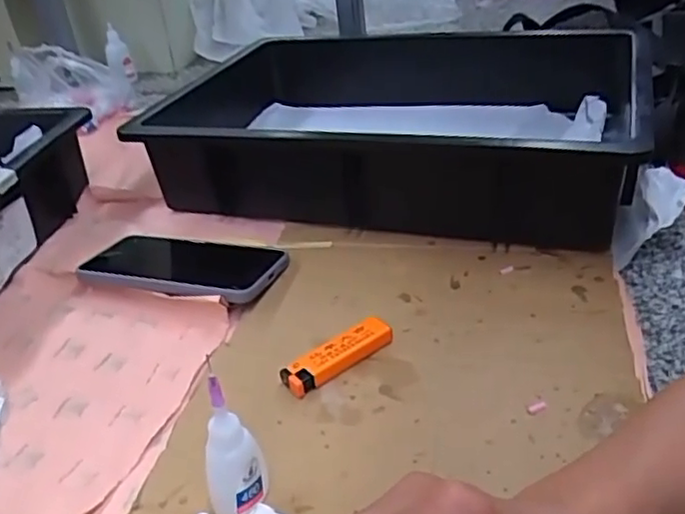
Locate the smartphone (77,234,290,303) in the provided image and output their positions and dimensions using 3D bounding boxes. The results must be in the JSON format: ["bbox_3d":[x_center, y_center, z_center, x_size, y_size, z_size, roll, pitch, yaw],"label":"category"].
[{"bbox_3d":[-0.130,0.005,0.543,0.162,0.017,0.082,6,24,20],"label":"smartphone"}]

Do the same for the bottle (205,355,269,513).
[{"bbox_3d":[-0.056,0.100,0.334,0.023,0.085,0.028,-1,34,8],"label":"bottle"}]

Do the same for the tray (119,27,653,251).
[{"bbox_3d":[0.060,-0.134,0.658,0.422,0.100,0.339,6,35,18],"label":"tray"}]

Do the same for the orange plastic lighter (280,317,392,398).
[{"bbox_3d":[-0.002,0.066,0.436,0.079,0.016,0.023,-25,38,-26],"label":"orange plastic lighter"}]

